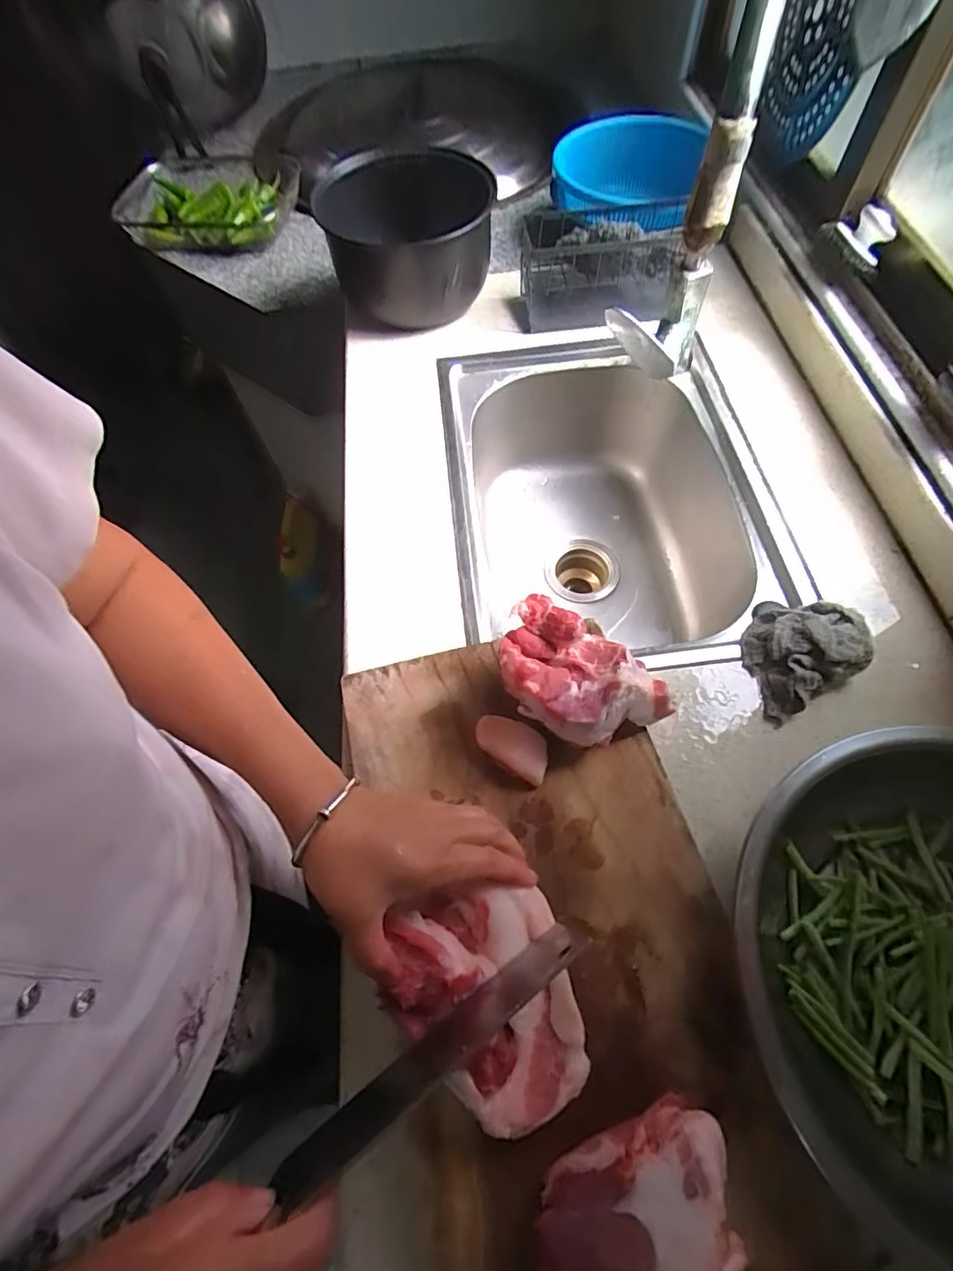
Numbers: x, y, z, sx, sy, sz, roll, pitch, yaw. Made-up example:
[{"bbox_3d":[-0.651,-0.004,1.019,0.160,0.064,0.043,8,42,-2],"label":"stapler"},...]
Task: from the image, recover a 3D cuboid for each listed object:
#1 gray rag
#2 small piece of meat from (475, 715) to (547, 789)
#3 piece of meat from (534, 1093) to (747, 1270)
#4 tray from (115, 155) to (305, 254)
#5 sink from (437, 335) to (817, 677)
[{"bbox_3d":[0.285,0.010,0.483,0.111,0.042,0.094,-32,65,-11],"label":"gray rag"},{"bbox_3d":[0.030,0.088,0.426,0.063,0.024,0.034,31,68,18],"label":"small piece of meat"},{"bbox_3d":[0.084,0.315,0.288,0.118,0.057,0.069,-23,64,-7],"label":"piece of meat"},{"bbox_3d":[-0.445,-0.751,0.923,0.277,0.065,0.257,8,63,8],"label":"tray"},{"bbox_3d":[0.152,-0.129,0.700,0.347,0.222,0.462,-7,63,1],"label":"sink"}]

